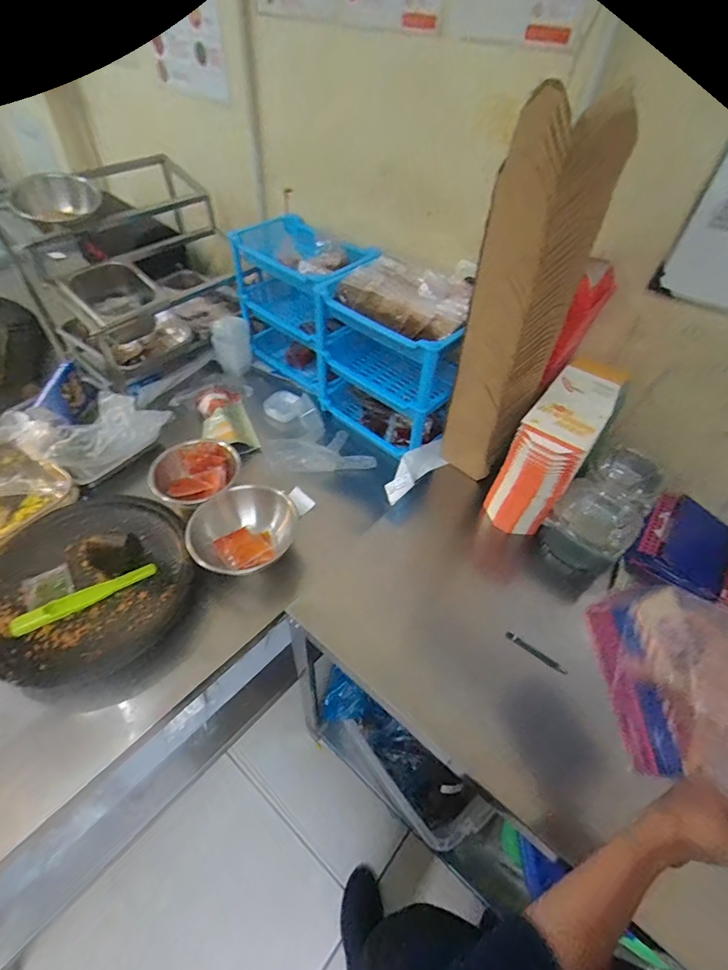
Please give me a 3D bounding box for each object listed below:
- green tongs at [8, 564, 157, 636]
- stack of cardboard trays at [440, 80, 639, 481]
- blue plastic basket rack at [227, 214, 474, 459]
[{"bbox_3d":[-0.459,0.184,0.743,0.213,0.022,0.028,-27,56,-25],"label":"green tongs"},{"bbox_3d":[0.229,-0.231,0.709,0.149,0.555,0.129,16,50,10],"label":"stack of cardboard trays"},{"bbox_3d":[-0.034,-0.344,1.032,0.622,0.344,0.189,38,57,25],"label":"blue plastic basket rack"}]

